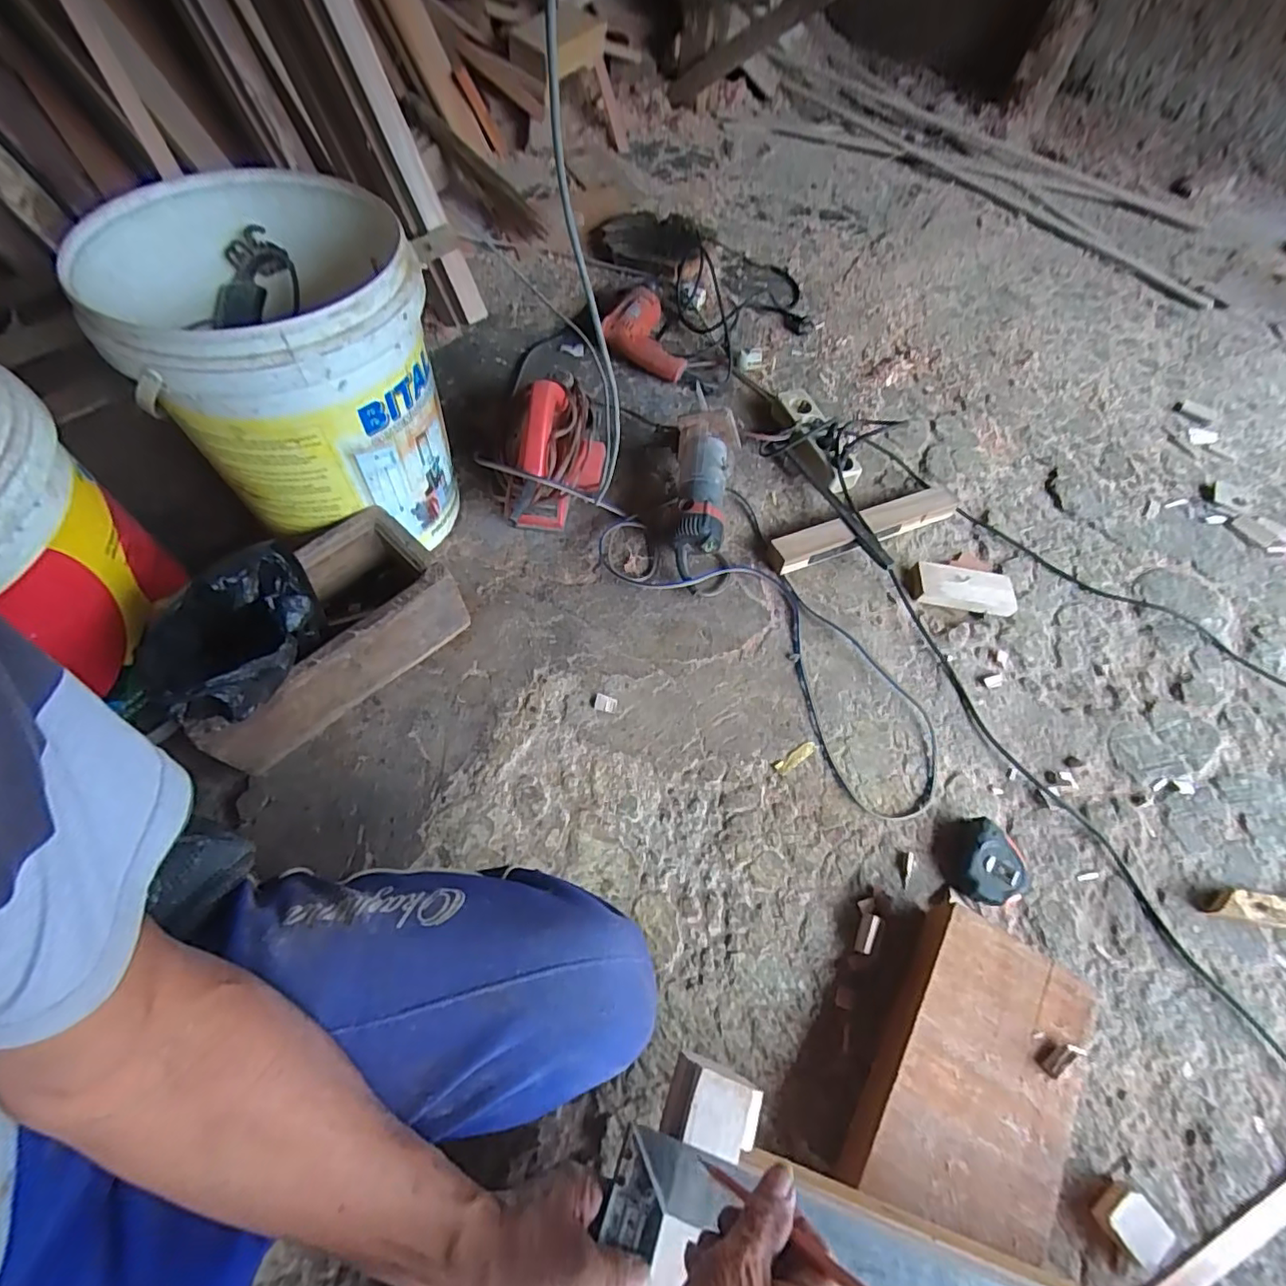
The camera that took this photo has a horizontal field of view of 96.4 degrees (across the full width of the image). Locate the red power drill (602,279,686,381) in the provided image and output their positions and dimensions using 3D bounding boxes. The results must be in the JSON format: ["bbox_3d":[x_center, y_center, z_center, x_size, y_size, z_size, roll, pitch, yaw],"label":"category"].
[{"bbox_3d":[0.018,-0.593,1.069,0.157,0.085,0.207,13,62,4],"label":"red power drill"}]

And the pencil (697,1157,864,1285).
[{"bbox_3d":[0.090,0.346,0.334,0.016,0.173,0.010,41,60,-25],"label":"pencil"}]

